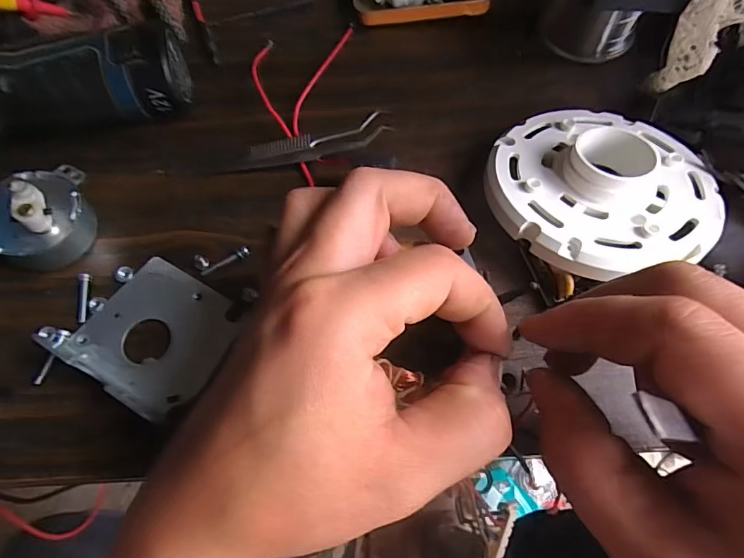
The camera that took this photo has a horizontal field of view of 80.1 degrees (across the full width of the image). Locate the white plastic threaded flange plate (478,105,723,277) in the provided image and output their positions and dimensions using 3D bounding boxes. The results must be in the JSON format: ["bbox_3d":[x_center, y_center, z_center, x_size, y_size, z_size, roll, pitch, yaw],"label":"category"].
[{"bbox_3d":[0.119,-0.048,0.231,0.110,0.037,0.109,-1,65,1],"label":"white plastic threaded flange plate"}]

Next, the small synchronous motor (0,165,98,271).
[{"bbox_3d":[-0.174,-0.035,0.225,0.045,0.043,0.052,3,65,3],"label":"small synchronous motor"}]

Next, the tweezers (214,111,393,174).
[{"bbox_3d":[-0.038,-0.076,0.255,0.095,0.019,0.014,-11,66,-4],"label":"tweezers"}]

